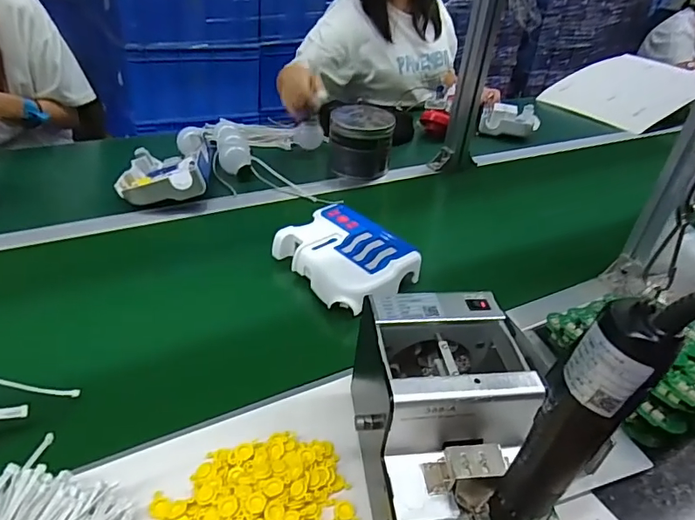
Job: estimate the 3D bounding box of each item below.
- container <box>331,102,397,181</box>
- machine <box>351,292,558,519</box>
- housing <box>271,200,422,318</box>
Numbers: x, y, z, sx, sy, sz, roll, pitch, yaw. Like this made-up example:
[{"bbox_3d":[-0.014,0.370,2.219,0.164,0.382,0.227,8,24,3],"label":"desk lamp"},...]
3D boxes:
[{"bbox_3d":[0.026,-0.234,0.992,0.130,0.125,0.141,5,35,-6],"label":"container"},{"bbox_3d":[0.082,0.141,0.430,0.126,0.145,0.176,2,36,-10],"label":"machine"},{"bbox_3d":[-0.006,-0.009,0.689,0.178,0.050,0.133,35,42,31],"label":"housing"}]

